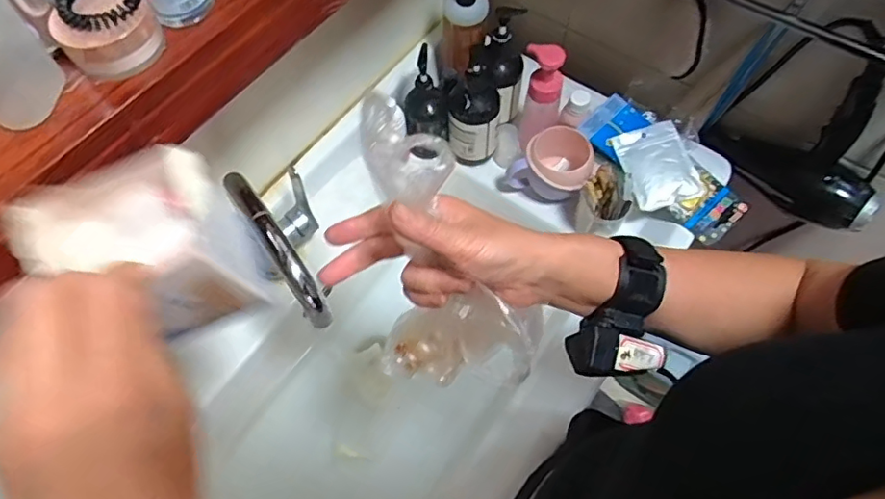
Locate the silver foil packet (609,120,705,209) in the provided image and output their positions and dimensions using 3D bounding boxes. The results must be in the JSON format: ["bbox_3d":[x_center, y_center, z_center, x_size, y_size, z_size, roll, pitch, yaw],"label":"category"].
[{"bbox_3d":[0.297,-0.115,0.791,0.093,0.033,0.120,-13,63,-5],"label":"silver foil packet"}]

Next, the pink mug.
[{"bbox_3d":[0.157,-0.119,0.819,0.107,0.089,0.091,22,65,13],"label":"pink mug"}]

